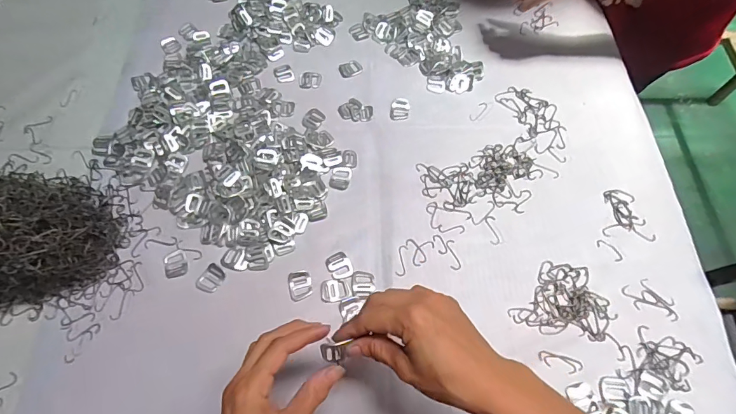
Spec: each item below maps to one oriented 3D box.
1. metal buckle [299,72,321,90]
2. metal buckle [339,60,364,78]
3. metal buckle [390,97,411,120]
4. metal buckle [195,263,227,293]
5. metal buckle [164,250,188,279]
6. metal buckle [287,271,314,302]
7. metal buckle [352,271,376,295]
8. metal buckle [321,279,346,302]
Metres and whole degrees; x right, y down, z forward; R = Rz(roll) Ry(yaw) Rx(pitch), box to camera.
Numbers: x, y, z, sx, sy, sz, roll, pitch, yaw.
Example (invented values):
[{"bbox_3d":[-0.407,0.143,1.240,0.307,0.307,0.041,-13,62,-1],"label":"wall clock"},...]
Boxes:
[{"bbox_3d":[-0.087,-0.190,0.627,0.032,0.004,0.033,2,64,2],"label":"metal buckle"},{"bbox_3d":[-0.026,-0.211,0.638,0.034,0.004,0.026,-28,67,-13],"label":"metal buckle"},{"bbox_3d":[0.047,-0.143,0.607,0.027,0.004,0.039,7,64,4],"label":"metal buckle"},{"bbox_3d":[-0.183,0.084,0.491,0.027,0.004,0.032,31,68,14],"label":"metal buckle"},{"bbox_3d":[-0.228,0.067,0.497,0.025,0.004,0.033,-15,65,-7],"label":"metal buckle"},{"bbox_3d":[-0.079,0.092,0.489,0.027,0.004,0.034,-12,65,-6],"label":"metal buckle"},{"bbox_3d":[-0.005,0.088,0.490,0.026,0.004,0.028,-2,64,-1],"label":"metal buckle"},{"bbox_3d":[-0.040,0.096,0.485,0.027,0.004,0.026,-7,64,-3],"label":"metal buckle"}]

